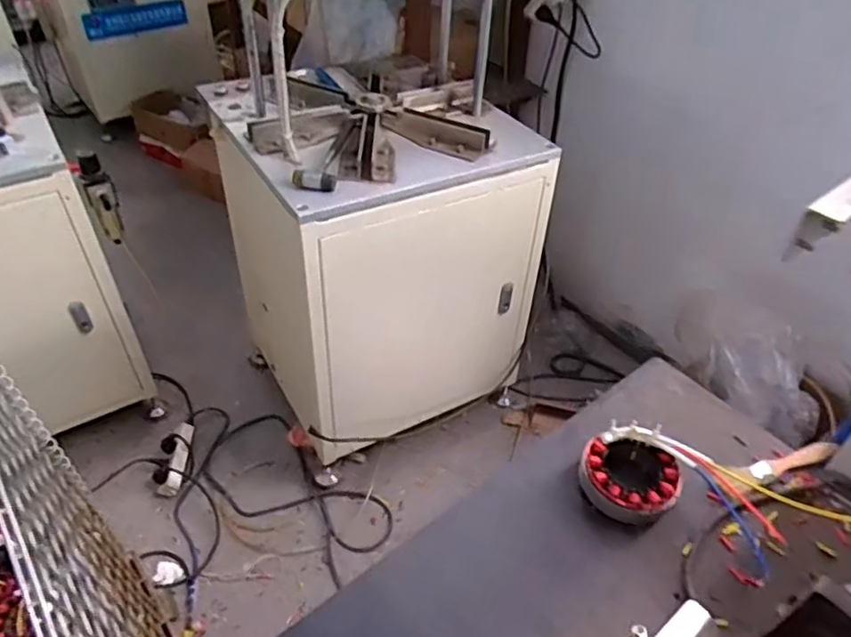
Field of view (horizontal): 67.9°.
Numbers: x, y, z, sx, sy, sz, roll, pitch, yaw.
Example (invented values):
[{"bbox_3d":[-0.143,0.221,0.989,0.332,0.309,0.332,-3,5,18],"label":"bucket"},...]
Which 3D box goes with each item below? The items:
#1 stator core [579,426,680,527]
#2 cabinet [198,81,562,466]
[{"bbox_3d":[0.190,0.148,0.591,0.080,0.044,0.085,2,43,-2],"label":"stator core"},{"bbox_3d":[-0.116,-0.168,1.468,0.567,0.658,0.546,-18,47,-21],"label":"cabinet"}]

